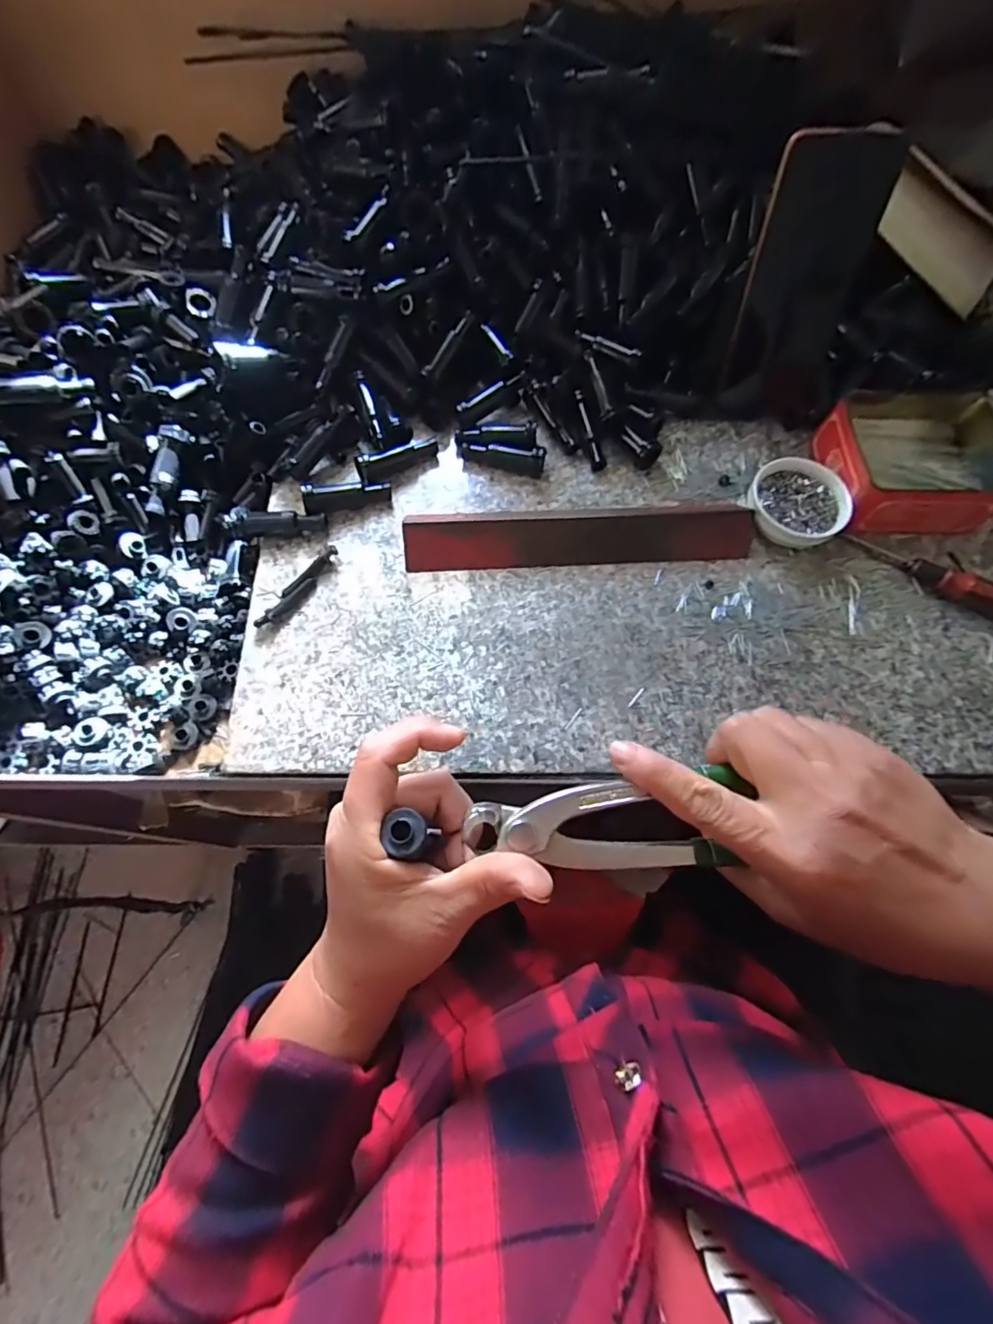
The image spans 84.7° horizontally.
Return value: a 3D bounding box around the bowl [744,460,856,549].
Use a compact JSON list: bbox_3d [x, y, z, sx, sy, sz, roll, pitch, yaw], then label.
[{"bbox_3d":[0.226,-0.118,0.414,0.070,0.028,0.066,1,68,-2],"label":"bowl"}]

